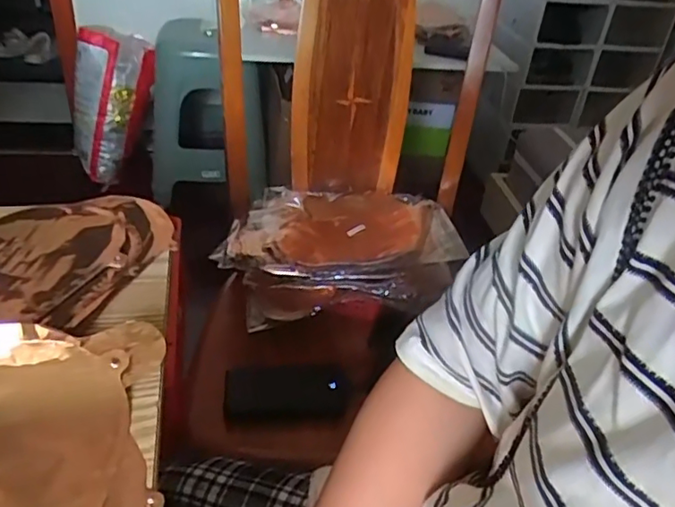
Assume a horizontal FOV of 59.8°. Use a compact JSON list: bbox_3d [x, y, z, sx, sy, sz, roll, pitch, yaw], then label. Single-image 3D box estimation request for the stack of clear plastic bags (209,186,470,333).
[{"bbox_3d":[0.004,-0.015,0.912,0.357,0.057,0.278,0,37,-2],"label":"stack of clear plastic bags"}]

